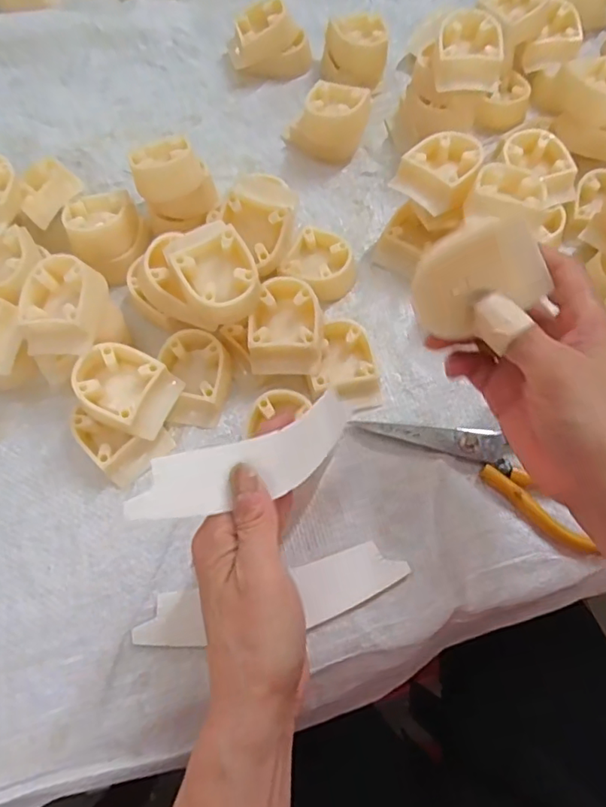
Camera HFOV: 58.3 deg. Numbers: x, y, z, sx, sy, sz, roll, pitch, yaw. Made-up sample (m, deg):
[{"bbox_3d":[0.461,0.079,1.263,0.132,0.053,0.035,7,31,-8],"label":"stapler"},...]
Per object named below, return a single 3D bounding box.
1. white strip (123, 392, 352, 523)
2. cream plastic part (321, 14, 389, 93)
[{"bbox_3d":[-0.015,0.026,0.279,0.151,0.023,0.034,-18,63,-42],"label":"white strip"},{"bbox_3d":[0.045,-0.305,0.468,0.053,0.035,0.048,1,67,2],"label":"cream plastic part"}]

